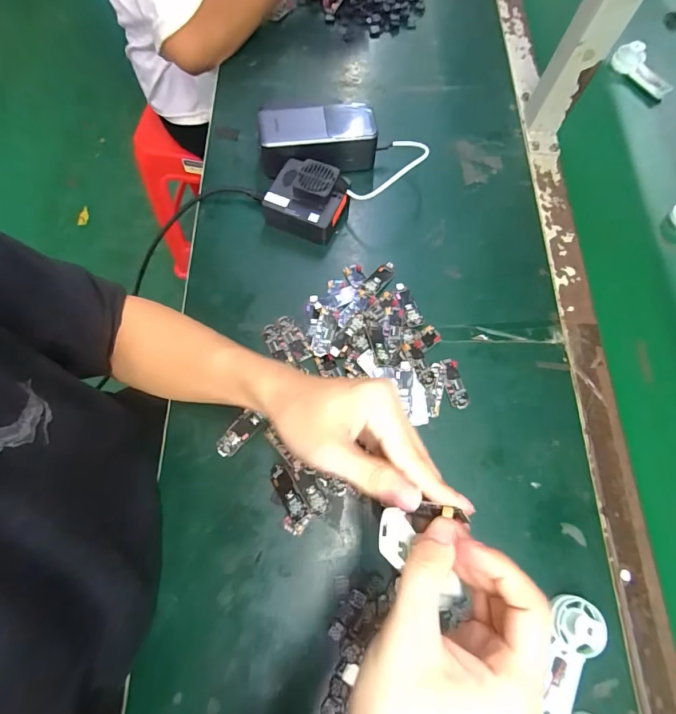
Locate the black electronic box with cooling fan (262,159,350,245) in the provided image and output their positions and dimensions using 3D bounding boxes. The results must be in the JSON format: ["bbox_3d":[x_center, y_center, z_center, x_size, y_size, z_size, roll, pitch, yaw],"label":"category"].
[{"bbox_3d":[-0.035,-0.170,0.438,0.081,0.049,0.075,20,71,7],"label":"black electronic box with cooling fan"}]

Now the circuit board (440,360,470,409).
[{"bbox_3d":[0.114,0.026,0.393,0.019,0.007,0.051,-11,71,-4],"label":"circuit board"}]

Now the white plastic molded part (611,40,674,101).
[{"bbox_3d":[0.420,-0.395,0.548,0.017,0.040,0.090,-37,75,-12],"label":"white plastic molded part"}]

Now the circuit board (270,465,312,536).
[{"bbox_3d":[-0.043,0.125,0.351,0.023,0.012,0.060,-22,72,-8],"label":"circuit board"}]

